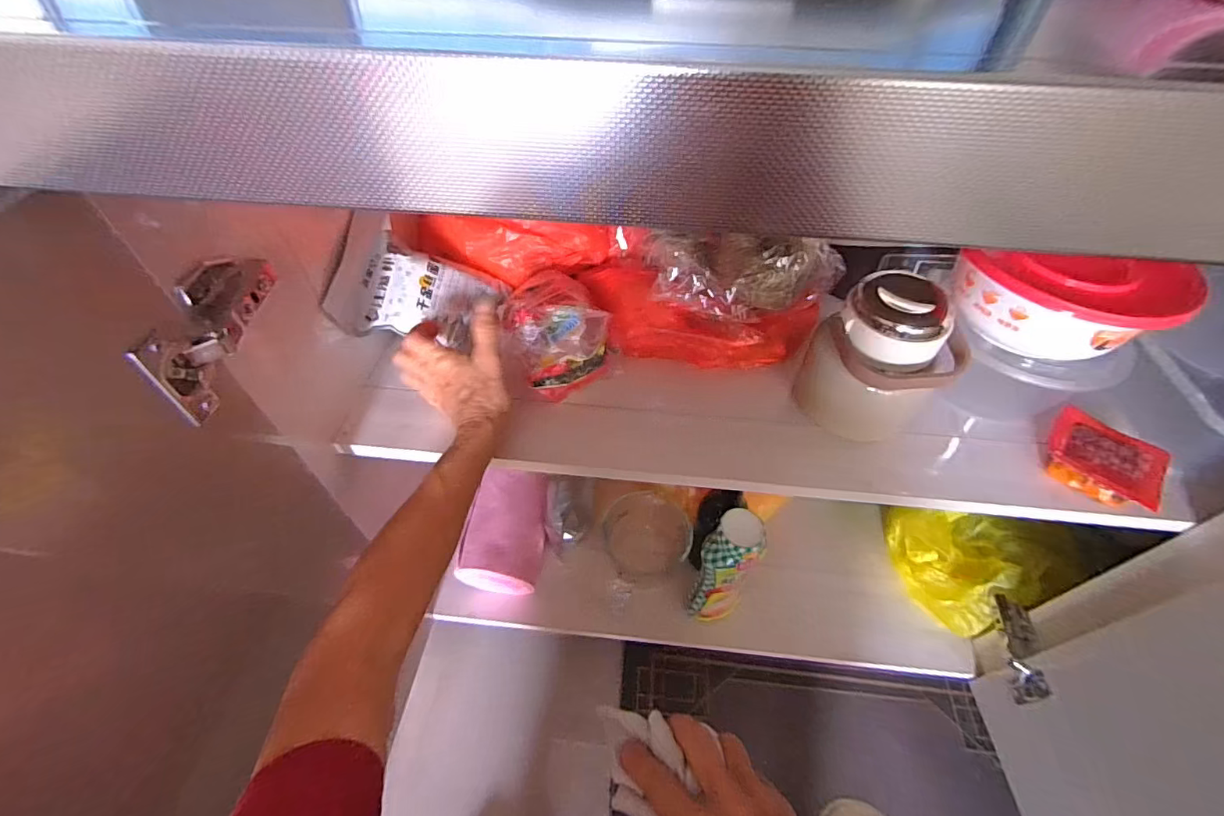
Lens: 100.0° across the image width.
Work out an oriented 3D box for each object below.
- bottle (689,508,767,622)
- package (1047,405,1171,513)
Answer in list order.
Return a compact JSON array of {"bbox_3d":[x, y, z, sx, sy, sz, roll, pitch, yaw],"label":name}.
[{"bbox_3d":[0.141,0.205,0.645,0.060,0.210,0.063,0,52,0],"label":"bottle"},{"bbox_3d":[0.441,0.046,0.461,0.085,0.028,0.080,35,59,23],"label":"package"}]

